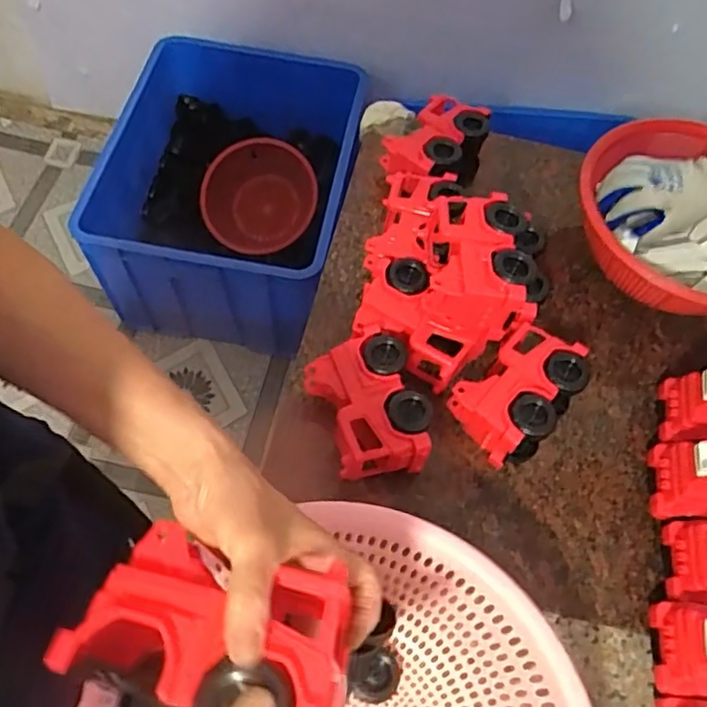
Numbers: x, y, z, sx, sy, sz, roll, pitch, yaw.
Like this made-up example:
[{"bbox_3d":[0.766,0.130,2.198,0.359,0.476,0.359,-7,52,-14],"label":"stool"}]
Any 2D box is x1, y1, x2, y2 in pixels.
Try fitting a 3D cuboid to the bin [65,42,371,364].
[{"bbox_3d":[-0.275,-0.369,1.452,0.497,0.308,0.639,9,60,1],"label":"bin"}]

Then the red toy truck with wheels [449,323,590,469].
[{"bbox_3d":[0.188,0.049,0.721,0.146,0.088,0.100,-38,69,-22],"label":"red toy truck with wheels"}]

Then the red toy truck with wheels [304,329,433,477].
[{"bbox_3d":[0.017,0.062,0.691,0.101,0.084,0.149,-19,63,-14],"label":"red toy truck with wheels"}]

